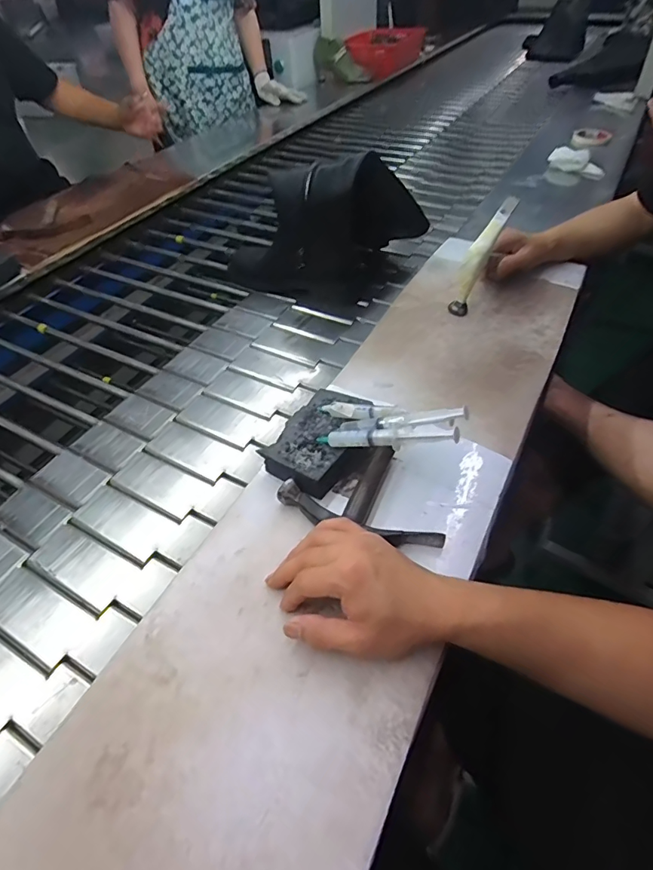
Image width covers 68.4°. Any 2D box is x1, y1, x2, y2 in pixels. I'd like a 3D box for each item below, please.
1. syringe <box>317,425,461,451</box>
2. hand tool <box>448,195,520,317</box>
[{"bbox_3d":[0.057,0.003,0.486,0.158,0.014,0.015,-3,43,36],"label":"syringe"},{"bbox_3d":[0.219,-0.252,0.689,0.042,0.168,0.027,-9,45,-34],"label":"hand tool"}]

